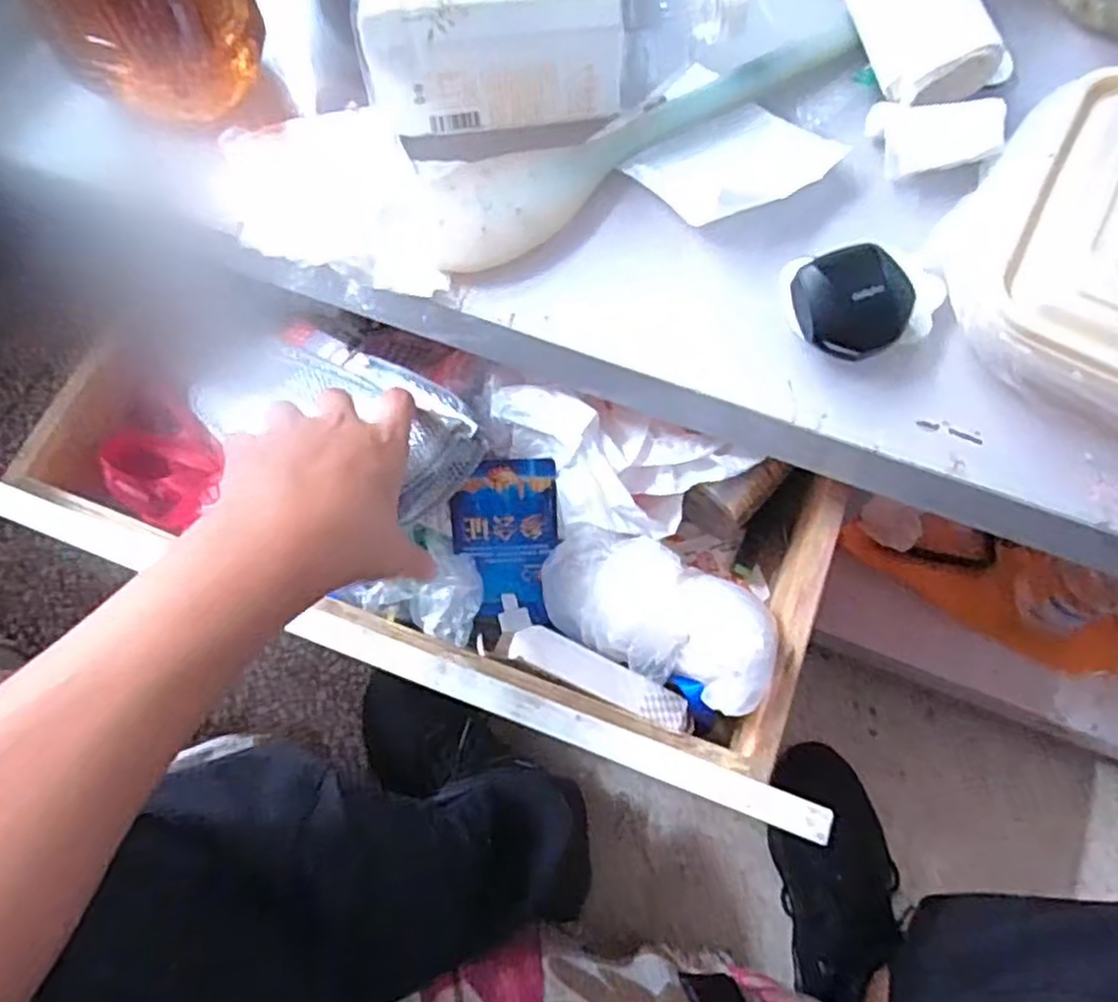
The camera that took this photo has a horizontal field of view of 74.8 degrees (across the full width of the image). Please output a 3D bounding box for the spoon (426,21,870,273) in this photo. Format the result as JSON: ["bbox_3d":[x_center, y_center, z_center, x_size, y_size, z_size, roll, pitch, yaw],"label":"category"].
[{"bbox_3d":[0.053,-0.200,0.407,0.272,0.018,0.063,-25,69,-10],"label":"spoon"}]

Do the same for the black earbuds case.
[{"bbox_3d":[0.142,-0.094,0.359,0.053,0.030,0.049,-22,69,-9],"label":"black earbuds case"}]

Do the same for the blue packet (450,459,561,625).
[{"bbox_3d":[-0.034,0.026,0.473,0.067,0.012,0.103,-3,104,-2],"label":"blue packet"}]

